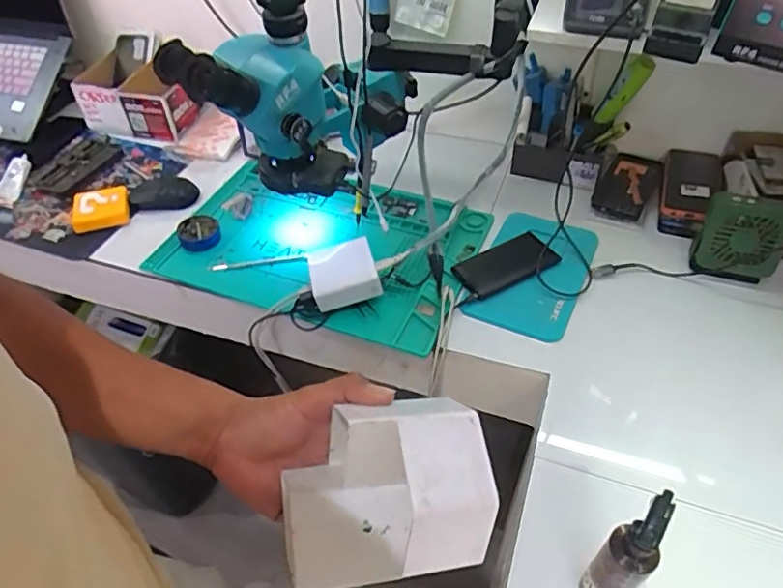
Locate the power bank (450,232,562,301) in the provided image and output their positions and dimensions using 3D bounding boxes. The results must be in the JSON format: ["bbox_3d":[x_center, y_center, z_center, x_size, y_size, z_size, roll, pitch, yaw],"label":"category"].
[{"bbox_3d":[0.158,-0.044,0.802,0.135,0.013,0.072,-27,51,-23],"label":"power bank"}]

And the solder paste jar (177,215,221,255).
[{"bbox_3d":[-0.286,-0.091,0.871,0.059,0.033,0.052,-21,49,-18],"label":"solder paste jar"}]

